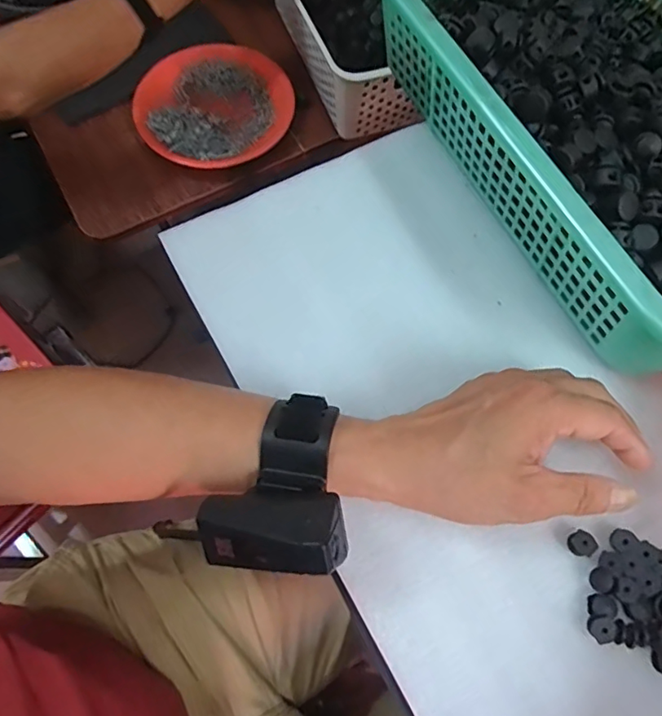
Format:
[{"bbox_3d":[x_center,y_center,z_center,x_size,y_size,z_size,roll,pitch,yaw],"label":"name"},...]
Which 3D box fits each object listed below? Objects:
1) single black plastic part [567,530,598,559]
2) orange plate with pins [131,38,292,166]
[{"bbox_3d":[0.142,0.105,0.306,0.014,0.005,0.014,0,69,0],"label":"single black plastic part"},{"bbox_3d":[-0.146,-0.324,0.690,0.188,0.036,0.190,0,69,0],"label":"orange plate with pins"}]

